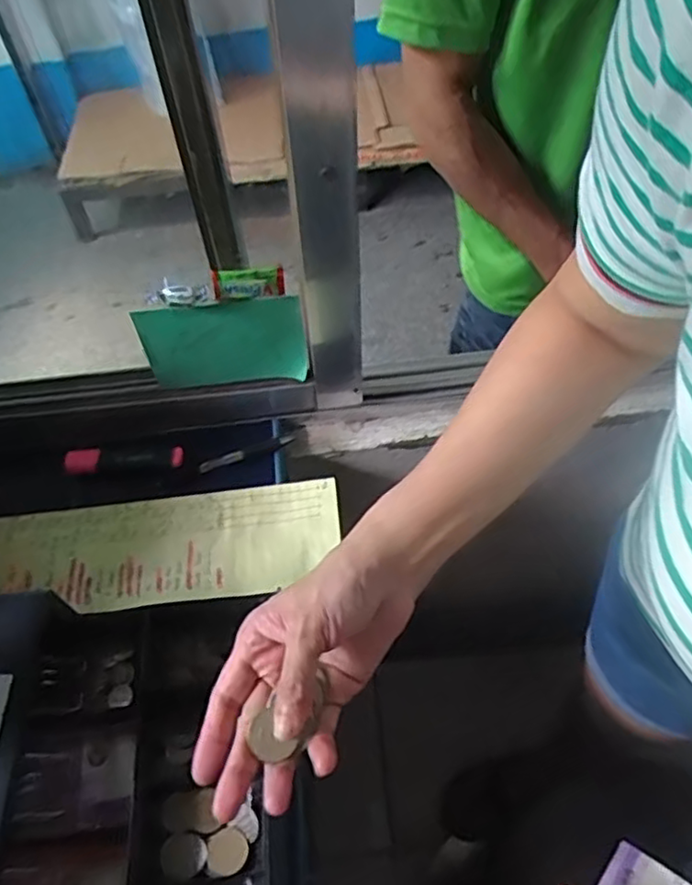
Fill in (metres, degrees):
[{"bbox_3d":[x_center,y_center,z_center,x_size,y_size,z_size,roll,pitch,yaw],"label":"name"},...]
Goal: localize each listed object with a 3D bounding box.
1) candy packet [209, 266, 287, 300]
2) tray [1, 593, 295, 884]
[{"bbox_3d":[-0.082,-0.133,0.551,0.058,0.030,0.007,-8,56,-3],"label":"candy packet"},{"bbox_3d":[-0.130,0.263,0.448,0.189,0.061,0.329,-4,56,0],"label":"tray"}]

